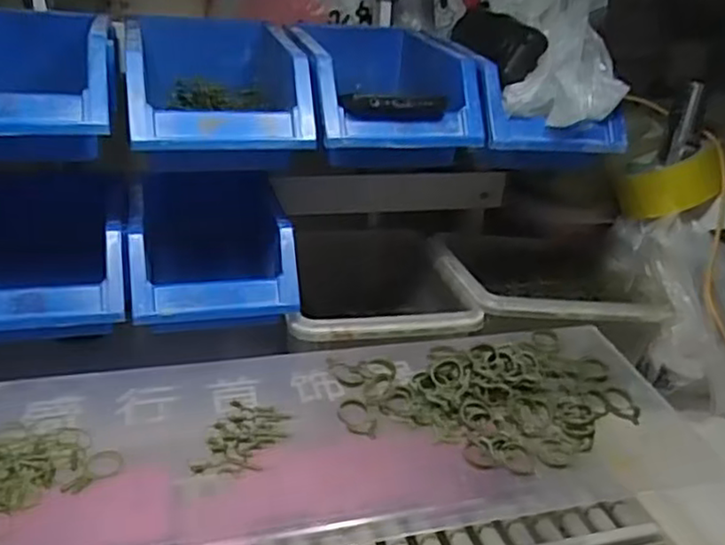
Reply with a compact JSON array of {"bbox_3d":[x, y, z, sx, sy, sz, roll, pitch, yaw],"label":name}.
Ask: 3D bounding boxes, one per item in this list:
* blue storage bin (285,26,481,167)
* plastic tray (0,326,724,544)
[{"bbox_3d":[0.020,-0.156,0.560,0.127,0.067,0.195,1,26,-7],"label":"blue storage bin"},{"bbox_3d":[-0.073,0.099,0.424,0.603,0.034,0.171,-4,27,-16],"label":"plastic tray"}]

